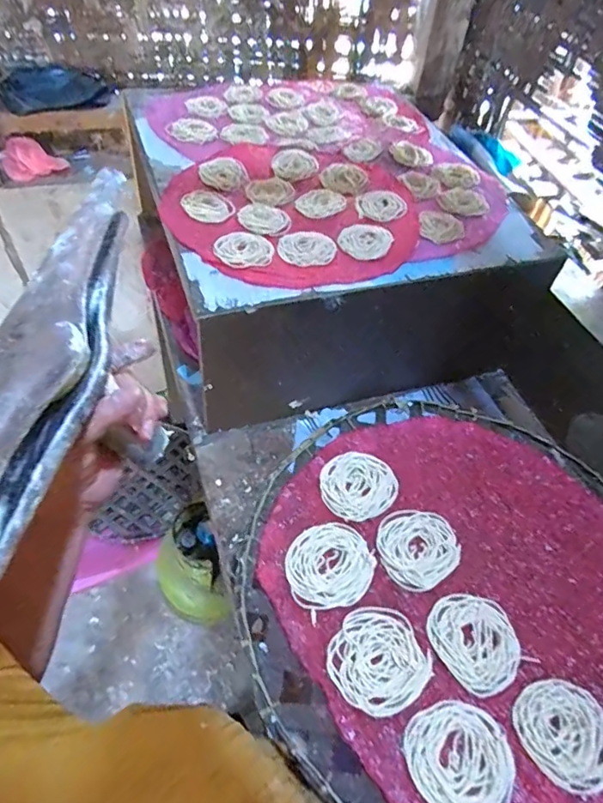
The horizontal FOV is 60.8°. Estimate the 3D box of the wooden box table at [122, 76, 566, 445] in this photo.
[{"bbox_3d":[0.019,-0.285,0.885,0.528,0.249,0.620,-13,54,-16],"label":"wooden box table"}]

